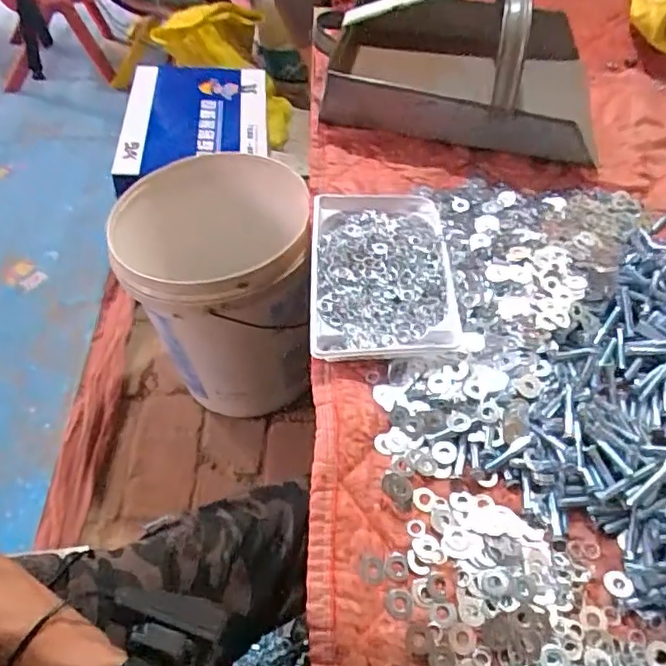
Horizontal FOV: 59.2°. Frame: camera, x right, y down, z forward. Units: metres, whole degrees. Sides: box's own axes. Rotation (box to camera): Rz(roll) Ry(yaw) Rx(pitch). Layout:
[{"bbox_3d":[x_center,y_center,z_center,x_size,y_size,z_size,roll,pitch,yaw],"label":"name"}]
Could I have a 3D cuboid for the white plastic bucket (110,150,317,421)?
[{"bbox_3d":[-0.181,-0.066,0.981,0.272,0.386,0.251,0,53,-2],"label":"white plastic bucket"}]

